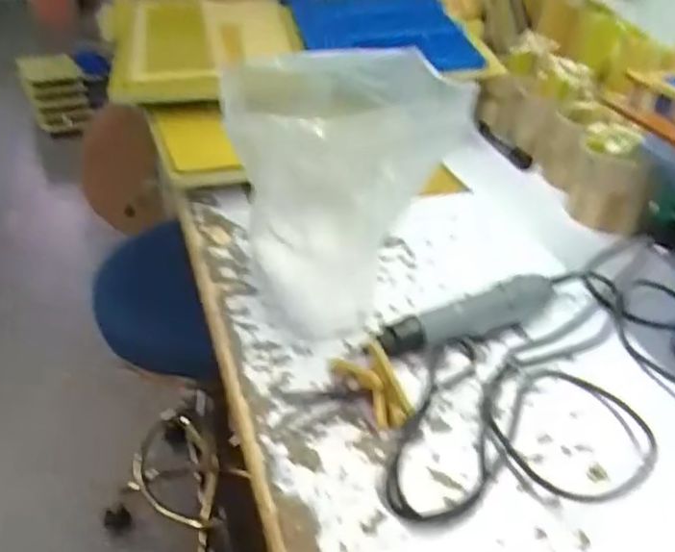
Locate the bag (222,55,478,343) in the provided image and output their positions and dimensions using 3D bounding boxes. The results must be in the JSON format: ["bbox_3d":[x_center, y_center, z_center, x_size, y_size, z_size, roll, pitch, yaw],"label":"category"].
[{"bbox_3d":[-0.001,-0.101,0.645,0.154,0.235,0.205,-10,37,-19],"label":"bag"}]

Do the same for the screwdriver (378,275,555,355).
[{"bbox_3d":[0.126,0.035,0.635,0.191,0.033,0.030,-14,38,-24],"label":"screwdriver"}]

